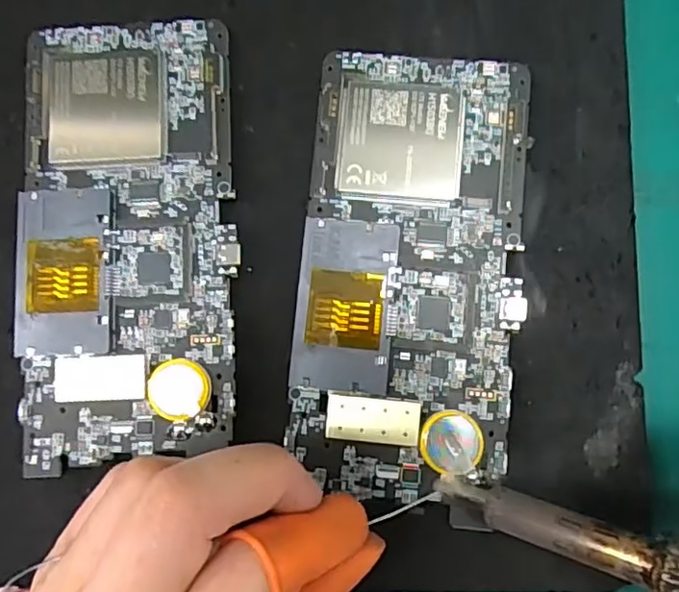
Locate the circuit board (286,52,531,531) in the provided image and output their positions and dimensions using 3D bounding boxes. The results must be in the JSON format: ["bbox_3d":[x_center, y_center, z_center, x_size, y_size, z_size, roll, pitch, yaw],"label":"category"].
[{"bbox_3d":[0.024,-0.008,0.196,0.071,0.008,0.149,5,82,3],"label":"circuit board"}]

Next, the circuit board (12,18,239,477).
[{"bbox_3d":[-0.072,-0.021,0.199,0.070,0.007,0.151,-1,82,2],"label":"circuit board"}]

